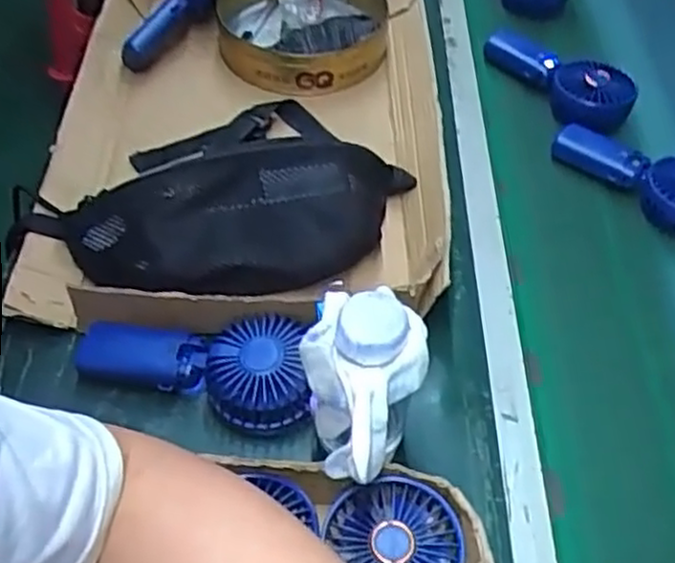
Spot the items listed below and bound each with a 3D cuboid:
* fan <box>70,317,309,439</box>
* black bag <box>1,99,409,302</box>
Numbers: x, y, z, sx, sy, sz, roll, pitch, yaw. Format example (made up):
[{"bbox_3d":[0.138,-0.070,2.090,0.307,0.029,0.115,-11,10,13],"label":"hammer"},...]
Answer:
[{"bbox_3d":[-0.106,0.065,0.550,0.175,0.045,0.080,3,51,-3],"label":"fan"},{"bbox_3d":[-0.091,-0.064,0.619,0.344,0.079,0.163,-12,53,-15],"label":"black bag"}]

